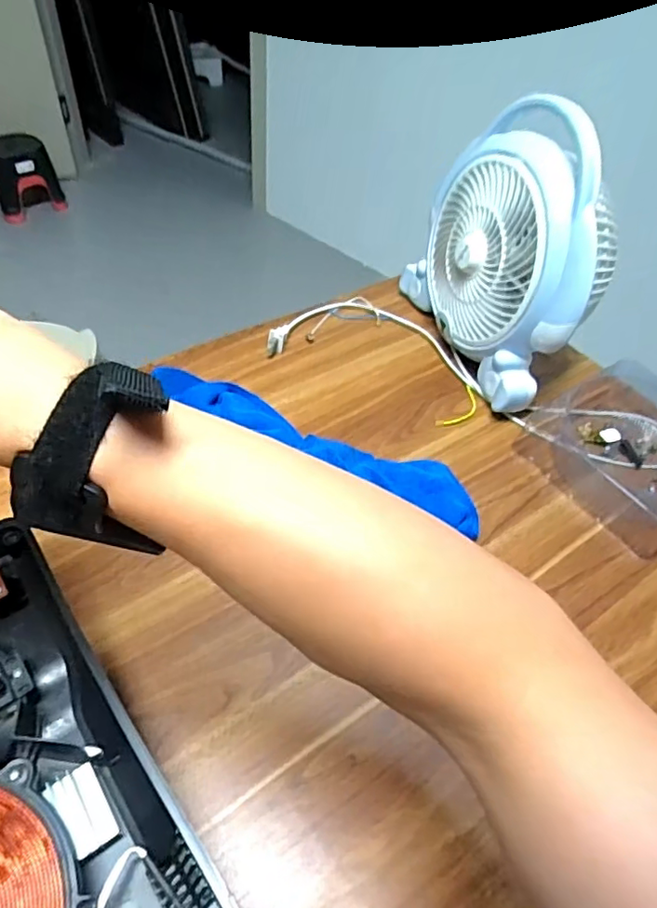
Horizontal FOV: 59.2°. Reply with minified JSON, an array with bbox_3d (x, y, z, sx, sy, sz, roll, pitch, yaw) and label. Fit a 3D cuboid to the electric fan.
[{"bbox_3d":[0.199,-0.220,0.625,0.122,0.248,0.263,-15,52,-18],"label":"electric fan"}]

